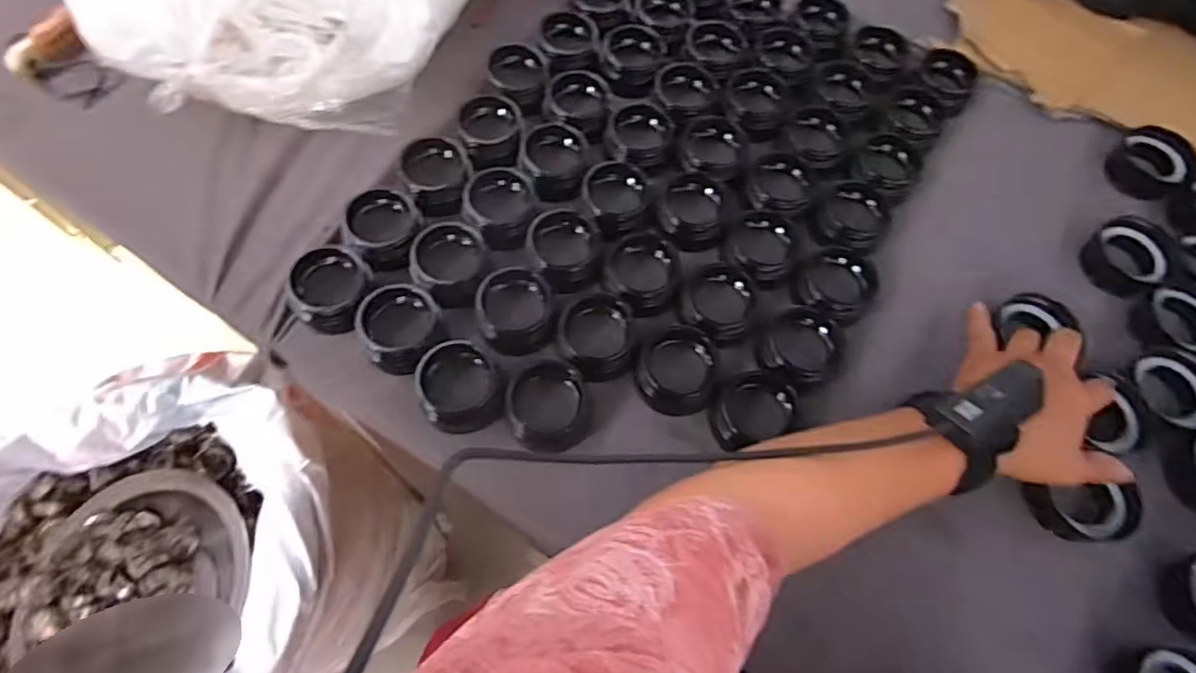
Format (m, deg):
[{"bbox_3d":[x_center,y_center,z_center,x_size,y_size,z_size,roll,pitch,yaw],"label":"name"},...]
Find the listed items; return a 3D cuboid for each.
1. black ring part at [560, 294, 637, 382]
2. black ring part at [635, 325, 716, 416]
[{"bbox_3d":[0.001,0.001,0.497,0.058,0.027,0.060,1,66,-2],"label":"black ring part"},{"bbox_3d":[0.061,0.024,0.491,0.058,0.026,0.066,3,66,-1],"label":"black ring part"}]

